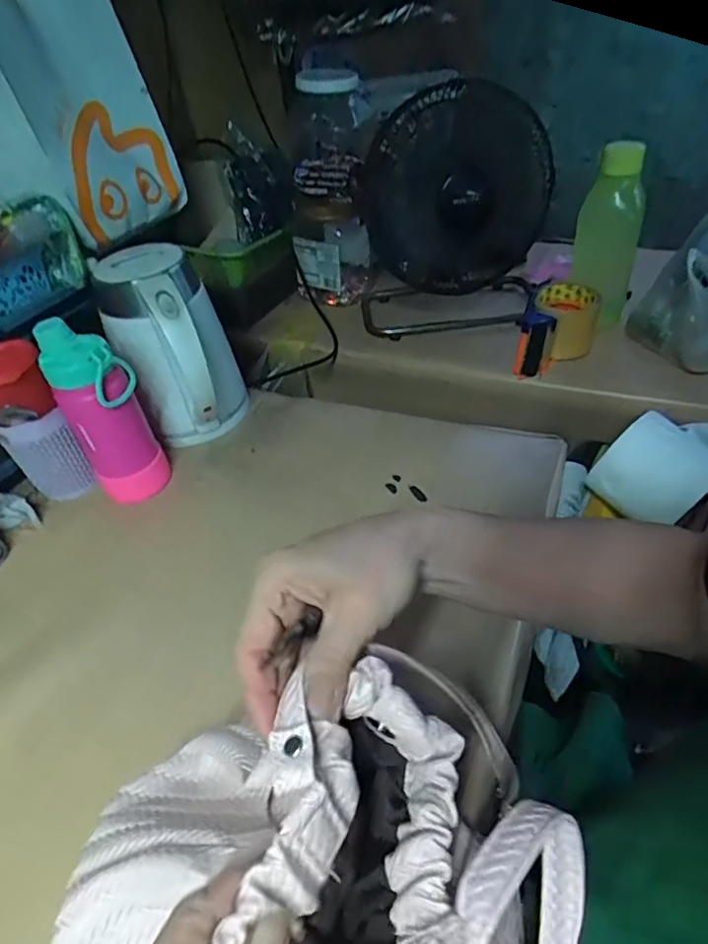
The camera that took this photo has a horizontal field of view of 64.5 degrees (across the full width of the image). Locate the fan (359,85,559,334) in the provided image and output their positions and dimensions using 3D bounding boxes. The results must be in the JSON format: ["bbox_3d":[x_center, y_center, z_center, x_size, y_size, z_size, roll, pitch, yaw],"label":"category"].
[{"bbox_3d":[0.150,-0.414,0.874,0.273,0.309,0.247,2,43,11],"label":"fan"}]

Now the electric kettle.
[{"bbox_3d":[-0.209,-0.137,0.668,0.129,0.211,0.146,-18,43,-12],"label":"electric kettle"}]

